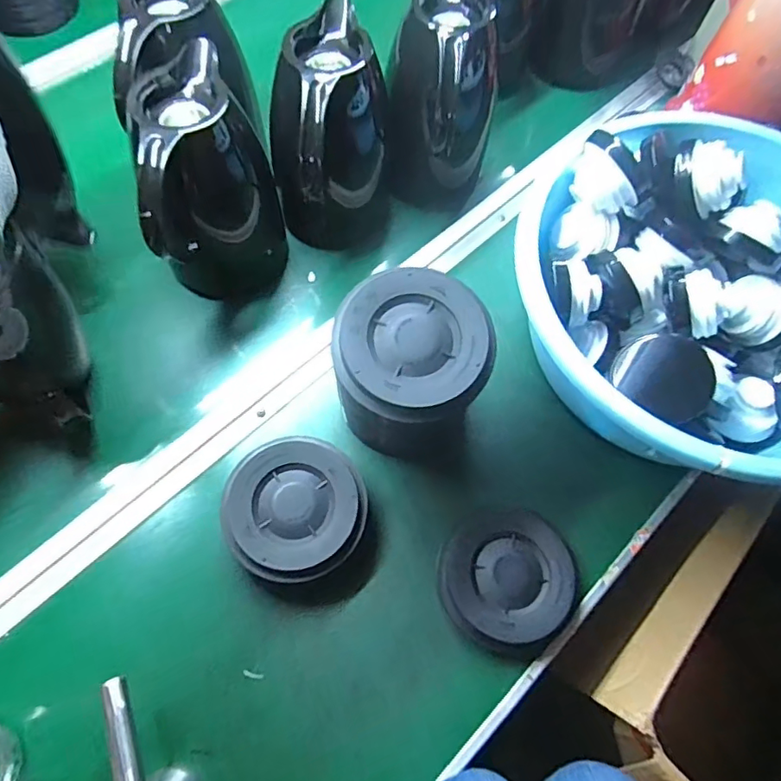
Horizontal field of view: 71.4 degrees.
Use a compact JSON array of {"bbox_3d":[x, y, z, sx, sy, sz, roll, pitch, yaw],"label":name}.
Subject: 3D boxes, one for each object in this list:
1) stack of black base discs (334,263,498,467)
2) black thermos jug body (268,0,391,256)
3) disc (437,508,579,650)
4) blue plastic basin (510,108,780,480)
[{"bbox_3d":[0.014,-0.008,0.469,0.116,0.167,0.111,-12,67,-9],"label":"stack of black base discs"},{"bbox_3d":[-0.058,-0.236,0.544,0.121,0.190,0.155,0,67,-2],"label":"black thermos jug body"},{"bbox_3d":[0.100,0.162,0.475,0.112,0.031,0.109,1,66,-3],"label":"disc"},{"bbox_3d":[0.292,-0.075,0.496,0.353,0.122,0.342,-14,68,-8],"label":"blue plastic basin"}]

